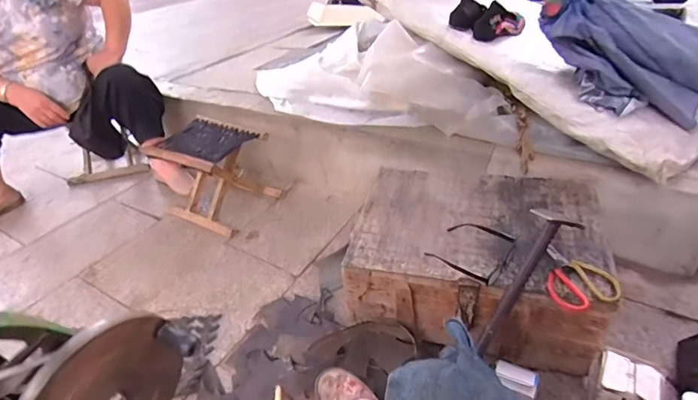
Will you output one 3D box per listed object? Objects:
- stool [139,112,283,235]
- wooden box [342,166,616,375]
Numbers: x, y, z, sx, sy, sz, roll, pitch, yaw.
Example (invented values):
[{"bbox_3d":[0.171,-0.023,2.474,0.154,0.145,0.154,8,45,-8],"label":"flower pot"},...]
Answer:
[{"bbox_3d":[-0.447,-0.088,1.487,0.296,0.276,0.283,17,40,29],"label":"stool"},{"bbox_3d":[0.283,0.132,1.022,0.510,0.231,0.371,6,36,17],"label":"wooden box"}]

